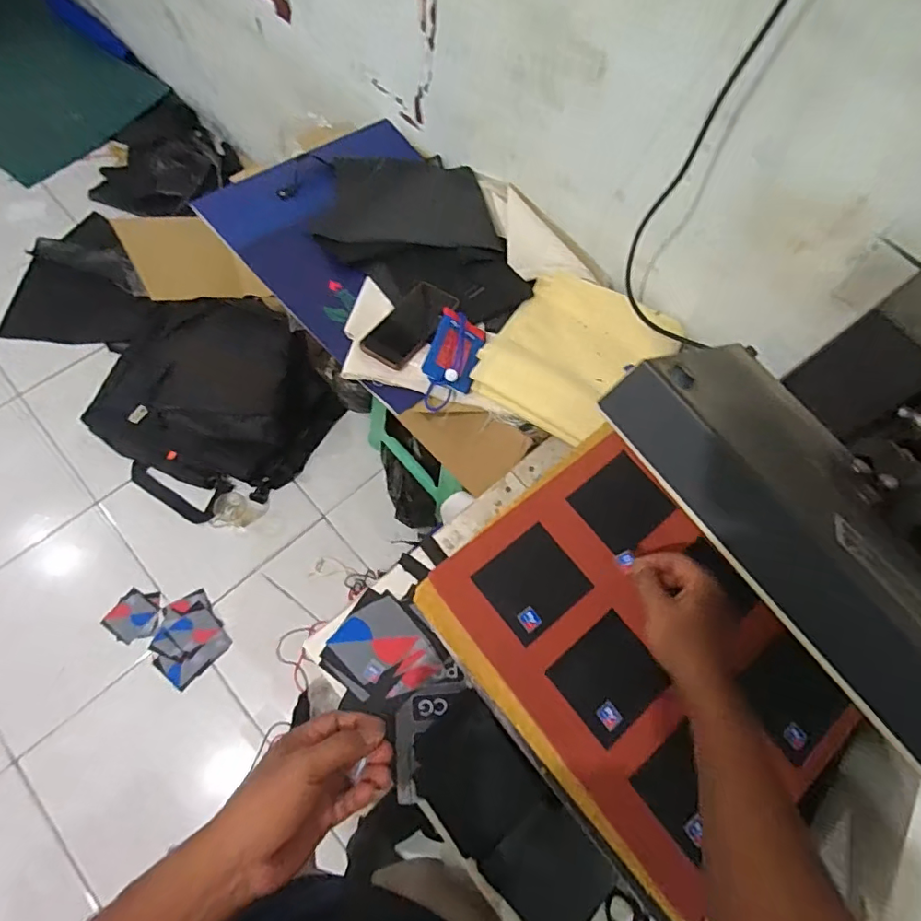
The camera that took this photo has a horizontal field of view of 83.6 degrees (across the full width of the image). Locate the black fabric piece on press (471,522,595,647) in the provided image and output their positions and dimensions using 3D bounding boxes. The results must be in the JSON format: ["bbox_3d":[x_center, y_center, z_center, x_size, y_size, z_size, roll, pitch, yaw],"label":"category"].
[{"bbox_3d":[0.077,0.129,0.545,0.096,0.006,0.088,-37,75,-13],"label":"black fabric piece on press"}]

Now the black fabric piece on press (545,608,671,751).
[{"bbox_3d":[0.150,0.217,0.518,0.096,0.006,0.088,-38,76,-14],"label":"black fabric piece on press"}]

